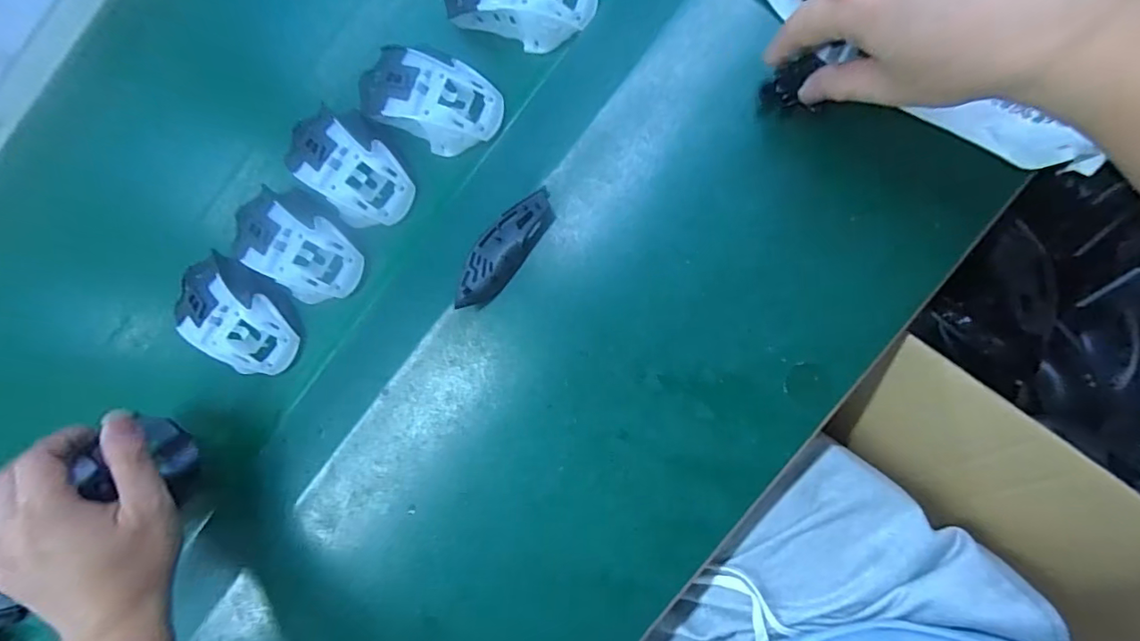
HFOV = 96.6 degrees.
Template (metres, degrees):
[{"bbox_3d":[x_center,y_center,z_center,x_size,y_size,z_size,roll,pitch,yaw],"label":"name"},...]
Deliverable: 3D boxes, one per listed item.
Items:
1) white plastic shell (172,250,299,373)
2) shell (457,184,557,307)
[{"bbox_3d":[-0.264,-0.009,0.396,0.110,0.029,0.069,31,92,13],"label":"white plastic shell"},{"bbox_3d":[-0.048,-0.052,0.364,0.039,0.019,0.097,41,94,12],"label":"shell"}]

